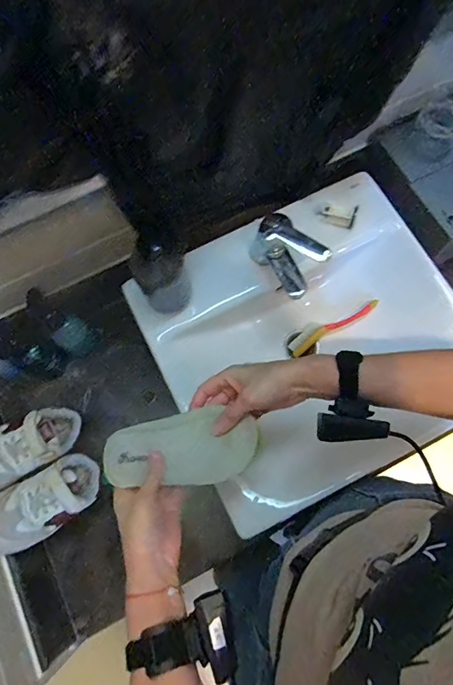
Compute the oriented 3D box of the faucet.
[{"bbox_3d":[0.079,-0.124,0.621,0.119,0.112,0.059,44,79,13],"label":"faucet"}]

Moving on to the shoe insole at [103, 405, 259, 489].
[{"bbox_3d":[-0.051,0.119,0.481,0.172,0.010,0.080,-5,74,0],"label":"shoe insole"}]

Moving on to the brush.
[{"bbox_3d":[0.179,-0.028,0.719,0.160,0.015,0.034,-28,74,17],"label":"brush"}]

